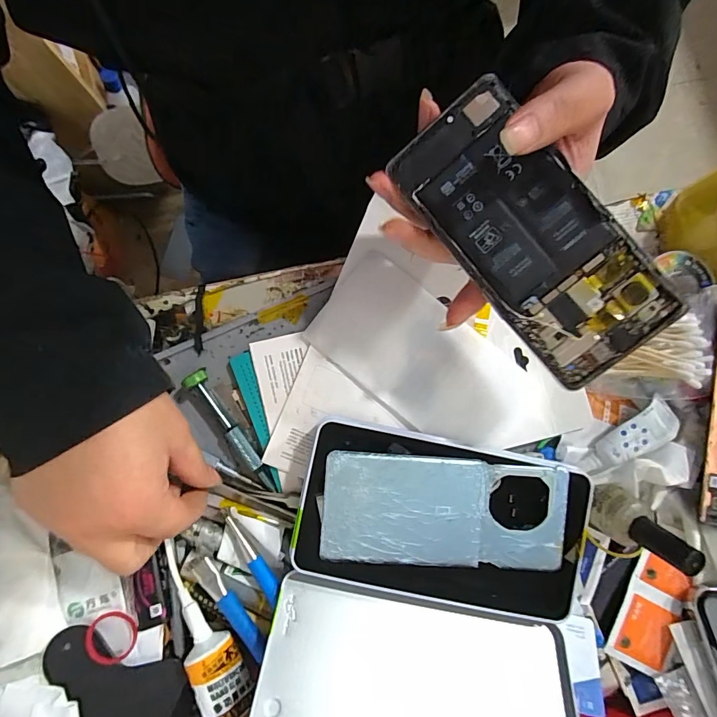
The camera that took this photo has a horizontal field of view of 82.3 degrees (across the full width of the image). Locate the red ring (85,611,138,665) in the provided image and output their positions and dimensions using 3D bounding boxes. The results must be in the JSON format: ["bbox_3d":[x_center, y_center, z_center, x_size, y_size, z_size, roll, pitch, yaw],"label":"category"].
[{"bbox_3d":[-0.160,0.180,0.265,0.030,0.006,0.029,3,74,-12],"label":"red ring"}]

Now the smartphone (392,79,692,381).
[{"bbox_3d":[0.092,-0.064,0.220,0.071,0.005,0.158,-39,90,11],"label":"smartphone"}]

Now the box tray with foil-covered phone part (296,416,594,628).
[{"bbox_3d":[0.057,0.107,0.274,0.186,0.021,0.100,12,86,-2],"label":"box tray with foil-covered phone part"}]

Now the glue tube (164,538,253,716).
[{"bbox_3d":[-0.091,0.193,0.259,0.027,0.023,0.156,-27,69,-6],"label":"glue tube"}]

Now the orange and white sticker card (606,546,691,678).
[{"bbox_3d":[0.207,0.181,0.290,0.042,0.010,0.075,27,86,-1],"label":"orange and white sticker card"}]

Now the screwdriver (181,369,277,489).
[{"bbox_3d":[-0.089,0.051,0.288,0.014,0.018,0.098,-35,89,-4],"label":"screwdriver"}]

